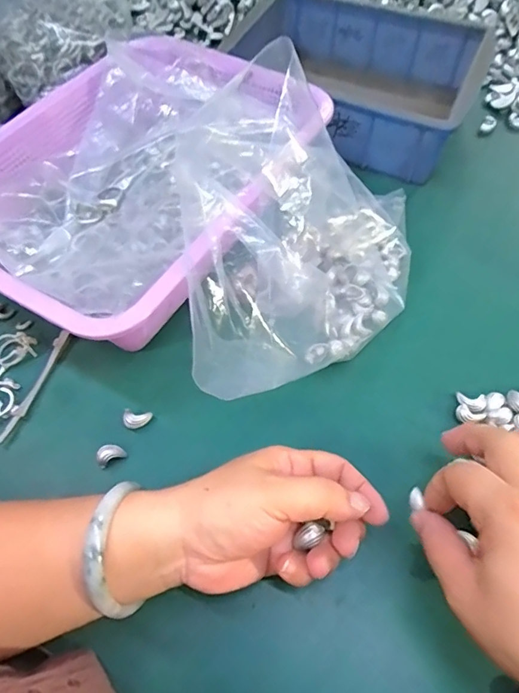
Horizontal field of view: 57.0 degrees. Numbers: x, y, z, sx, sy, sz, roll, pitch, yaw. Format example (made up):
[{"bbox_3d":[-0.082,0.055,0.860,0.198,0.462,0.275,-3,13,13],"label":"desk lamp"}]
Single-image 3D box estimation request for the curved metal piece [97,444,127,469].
[{"bbox_3d":[-0.102,0.074,0.329,0.018,0.015,0.011,-29,64,-15],"label":"curved metal piece"}]

